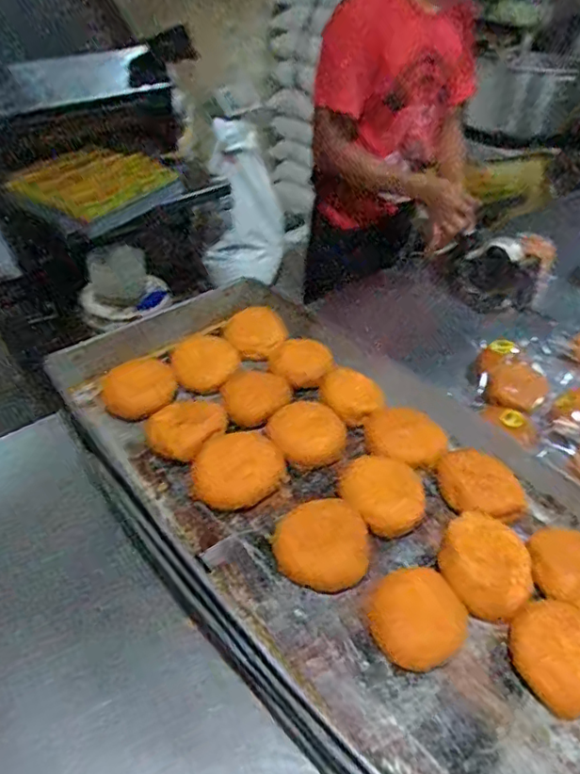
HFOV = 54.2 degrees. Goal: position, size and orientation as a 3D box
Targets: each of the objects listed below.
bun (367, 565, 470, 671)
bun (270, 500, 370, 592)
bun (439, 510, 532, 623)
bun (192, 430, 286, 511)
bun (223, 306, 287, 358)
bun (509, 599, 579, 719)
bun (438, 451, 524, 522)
[{"bbox_3d":[0.128,0.232,0.574,0.095,0.030,0.087,1,40,-1],"label":"bun"},{"bbox_3d":[0.035,0.166,0.610,0.099,0.031,0.092,1,40,-1],"label":"bun"},{"bbox_3d":[0.207,0.188,0.601,0.093,0.044,0.091,1,40,-1],"label":"bun"},{"bbox_3d":[-0.064,0.099,0.683,0.093,0.032,0.104,27,46,27],"label":"bun"},{"bbox_3d":[-0.054,-0.087,0.888,0.092,0.034,0.092,0,40,-2],"label":"bun"},{"bbox_3d":[0.264,0.258,0.551,0.086,0.045,0.098,-24,46,-28],"label":"bun"},{"bbox_3d":[0.228,0.116,0.688,0.084,0.036,0.098,-13,42,-18],"label":"bun"}]

